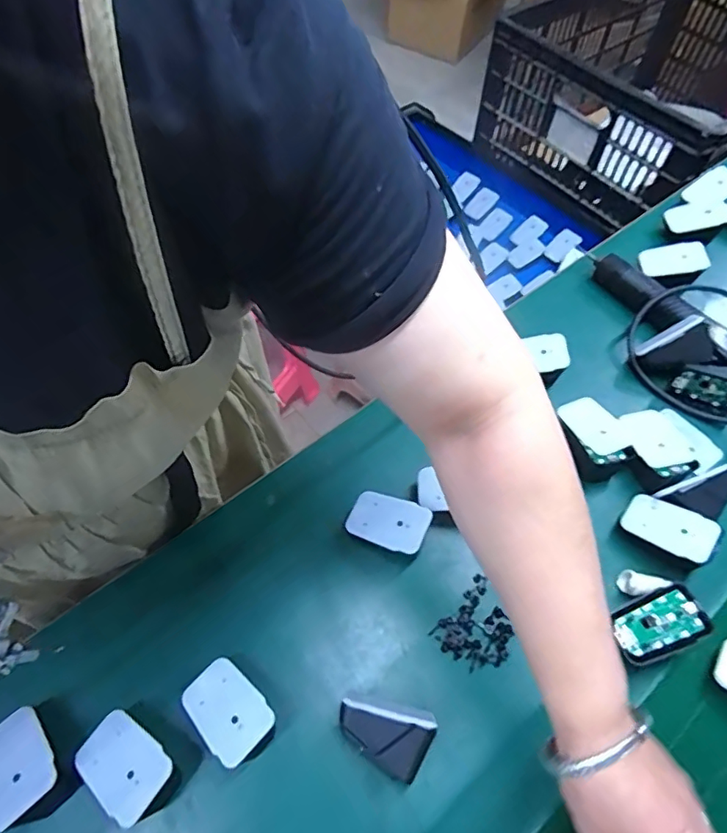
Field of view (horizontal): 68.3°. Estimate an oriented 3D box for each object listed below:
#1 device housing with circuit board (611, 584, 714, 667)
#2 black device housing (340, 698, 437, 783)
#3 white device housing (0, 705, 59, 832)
[{"bbox_3d":[0.237,0.167,0.429,0.067,0.009,0.042,-31,59,8],"label":"device housing with circuit board"},{"bbox_3d":[0.015,0.229,0.395,0.067,0.046,0.045,27,61,15],"label":"black device housing"},{"bbox_3d":[-0.238,0.243,0.375,0.044,0.042,0.064,-38,66,-22],"label":"white device housing"}]

